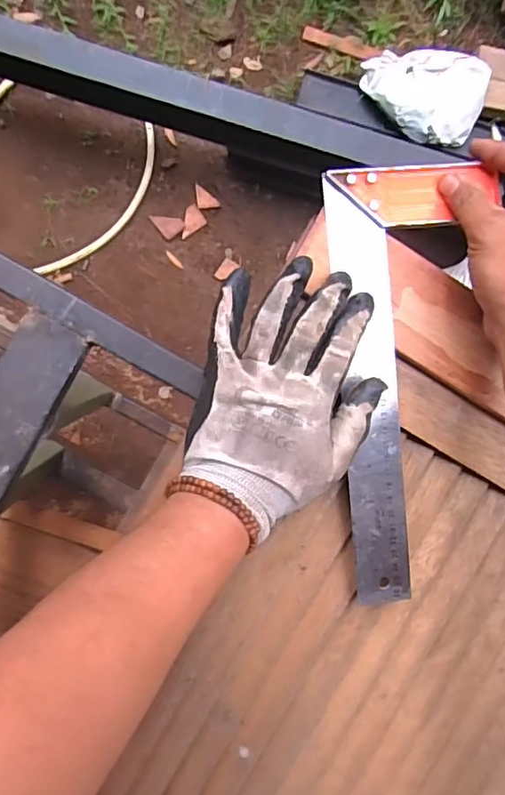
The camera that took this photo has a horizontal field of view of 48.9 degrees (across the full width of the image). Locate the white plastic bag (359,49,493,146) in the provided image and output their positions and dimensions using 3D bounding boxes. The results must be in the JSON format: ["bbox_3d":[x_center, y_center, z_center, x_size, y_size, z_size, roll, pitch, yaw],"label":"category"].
[{"bbox_3d":[0.436,-0.762,1.406,0.299,0.084,0.235,0,95,-7],"label":"white plastic bag"}]

